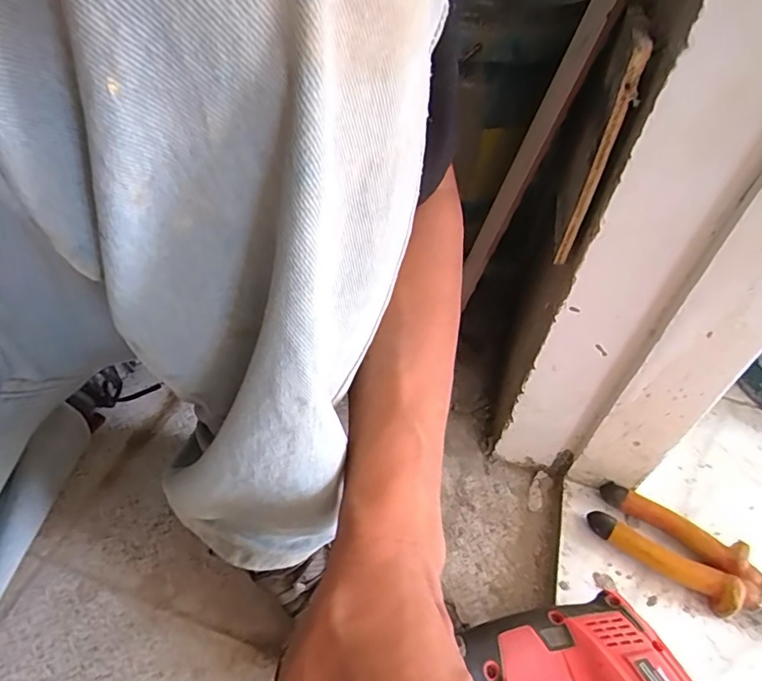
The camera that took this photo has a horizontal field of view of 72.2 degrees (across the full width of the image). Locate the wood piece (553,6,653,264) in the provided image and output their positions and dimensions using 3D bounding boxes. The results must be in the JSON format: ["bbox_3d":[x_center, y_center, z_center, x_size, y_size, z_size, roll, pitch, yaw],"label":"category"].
[{"bbox_3d":[0.154,-0.154,0.377,0.013,0.145,0.142,16,45,7],"label":"wood piece"}]

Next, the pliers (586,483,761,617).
[{"bbox_3d":[0.275,0.193,0.439,0.192,0.028,0.057,30,51,20],"label":"pliers"}]

